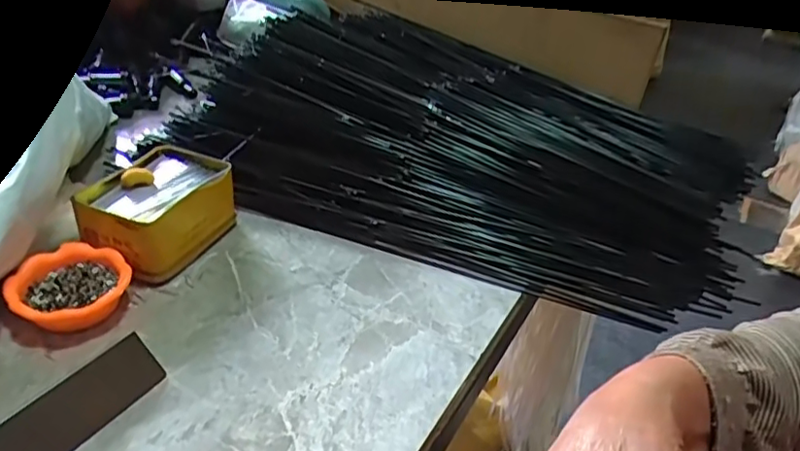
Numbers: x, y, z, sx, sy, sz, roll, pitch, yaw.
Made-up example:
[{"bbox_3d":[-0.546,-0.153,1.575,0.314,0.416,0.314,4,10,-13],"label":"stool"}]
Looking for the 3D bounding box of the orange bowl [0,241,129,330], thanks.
[{"bbox_3d":[-0.234,0.045,0.421,0.074,0.024,0.070,5,34,-3],"label":"orange bowl"}]

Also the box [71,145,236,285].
[{"bbox_3d":[-0.197,-0.013,0.487,0.088,0.053,0.114,18,35,16],"label":"box"}]

